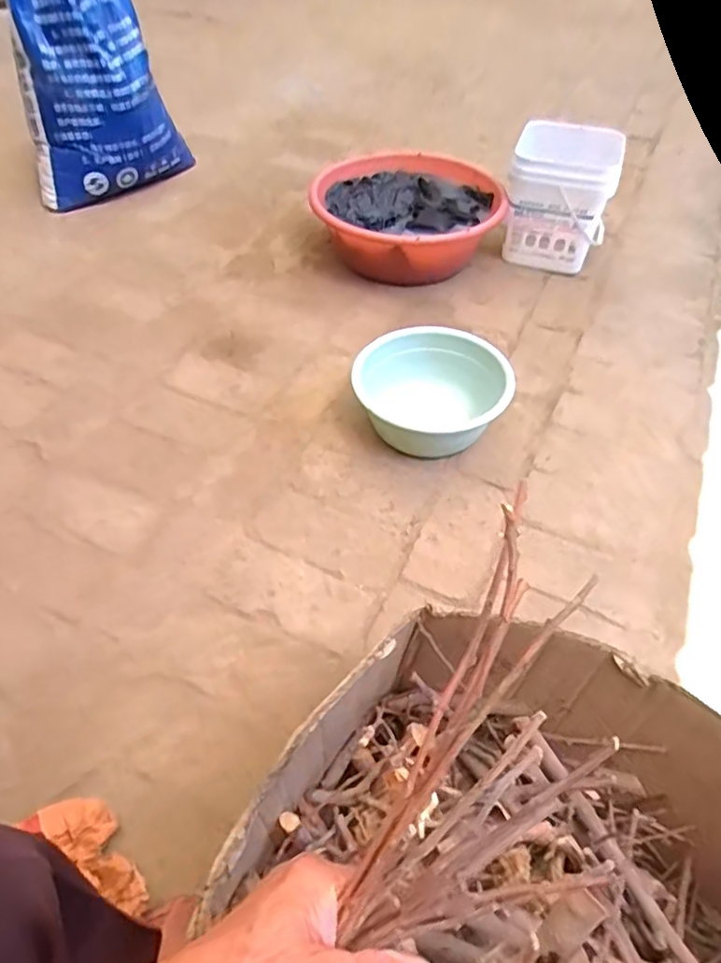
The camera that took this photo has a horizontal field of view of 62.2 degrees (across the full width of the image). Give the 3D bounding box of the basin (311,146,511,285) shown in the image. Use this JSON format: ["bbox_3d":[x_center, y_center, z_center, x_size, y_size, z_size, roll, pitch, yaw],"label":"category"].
[{"bbox_3d":[0.111,-0.633,1.448,0.443,0.150,0.398,-2,49,-3],"label":"basin"}]

